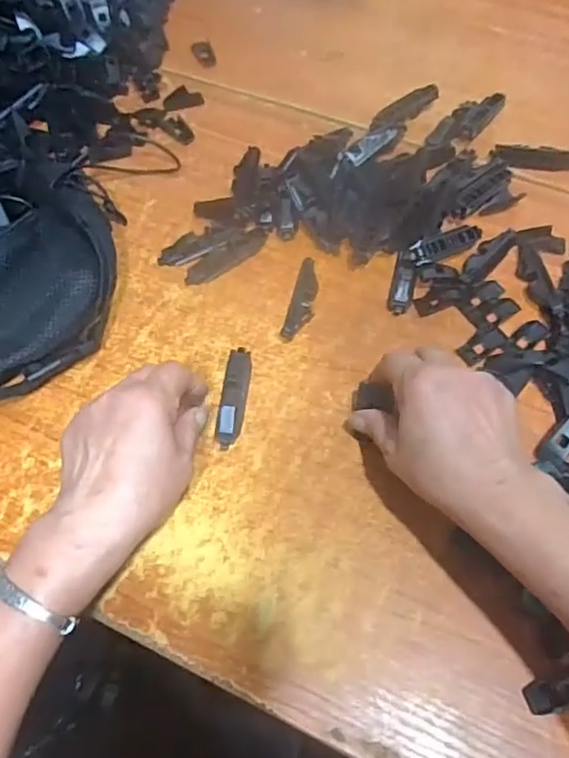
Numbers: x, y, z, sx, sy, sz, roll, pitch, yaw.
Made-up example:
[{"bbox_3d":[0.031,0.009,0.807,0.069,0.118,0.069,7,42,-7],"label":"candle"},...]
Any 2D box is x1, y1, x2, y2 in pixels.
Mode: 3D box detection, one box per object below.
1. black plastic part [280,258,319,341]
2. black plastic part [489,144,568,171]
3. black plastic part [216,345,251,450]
[{"bbox_3d":[0.015,-0.066,0.488,0.020,0.015,0.076,12,62,7],"label":"black plastic part"},{"bbox_3d":[0.237,-0.210,0.559,0.081,0.011,0.021,1,61,1],"label":"black plastic part"},{"bbox_3d":[-0.038,0.013,0.446,0.019,0.011,0.079,6,62,4],"label":"black plastic part"}]

